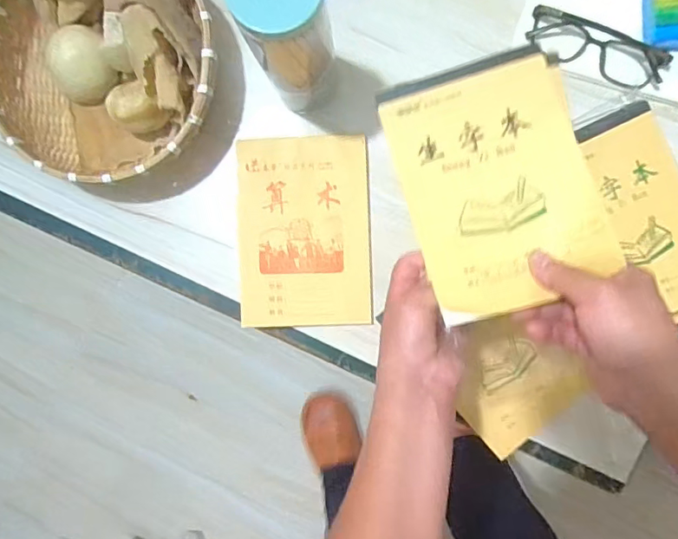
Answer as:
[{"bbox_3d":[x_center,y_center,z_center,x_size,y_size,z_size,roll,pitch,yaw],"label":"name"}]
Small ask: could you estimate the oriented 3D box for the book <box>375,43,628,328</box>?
[{"bbox_3d":[0.114,-0.067,0.375,0.130,0.019,0.187,-17,75,6],"label":"book"}]

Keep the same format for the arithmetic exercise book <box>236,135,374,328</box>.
[{"bbox_3d":[-0.035,-0.038,0.518,0.129,0.005,0.186,-2,91,1],"label":"arithmetic exercise book"}]

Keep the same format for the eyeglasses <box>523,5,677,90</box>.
[{"bbox_3d":[0.245,-0.211,0.492,0.134,0.026,0.040,27,93,3],"label":"eyeglasses"}]

